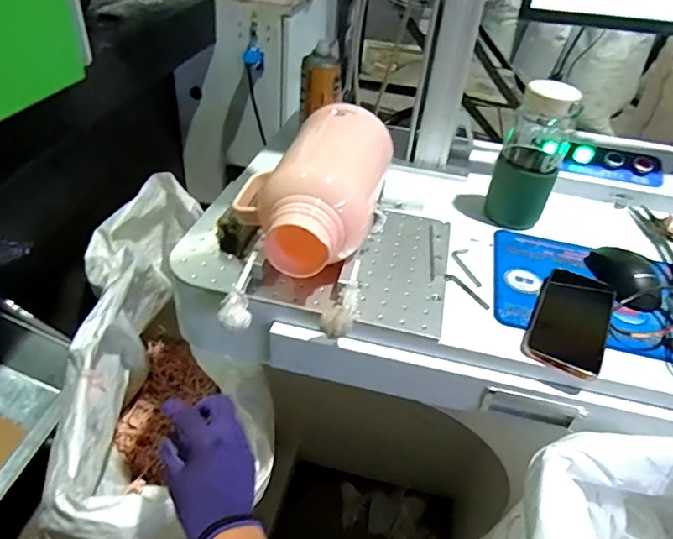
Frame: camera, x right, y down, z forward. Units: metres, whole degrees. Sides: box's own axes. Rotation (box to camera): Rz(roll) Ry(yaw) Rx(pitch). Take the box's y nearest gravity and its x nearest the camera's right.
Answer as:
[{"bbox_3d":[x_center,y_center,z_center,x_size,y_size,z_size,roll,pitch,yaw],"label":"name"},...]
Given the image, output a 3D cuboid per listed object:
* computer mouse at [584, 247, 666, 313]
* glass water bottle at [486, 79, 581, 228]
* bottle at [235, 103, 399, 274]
[{"bbox_3d":[0.379,0.004,0.658,0.072,0.033,0.111,-1,39,-8],"label":"computer mouse"},{"bbox_3d":[0.271,-0.154,0.699,0.084,0.190,0.067,19,40,17],"label":"glass water bottle"},{"bbox_3d":[-0.032,-0.098,0.608,0.157,0.123,0.243,13,39,9],"label":"bottle"}]

